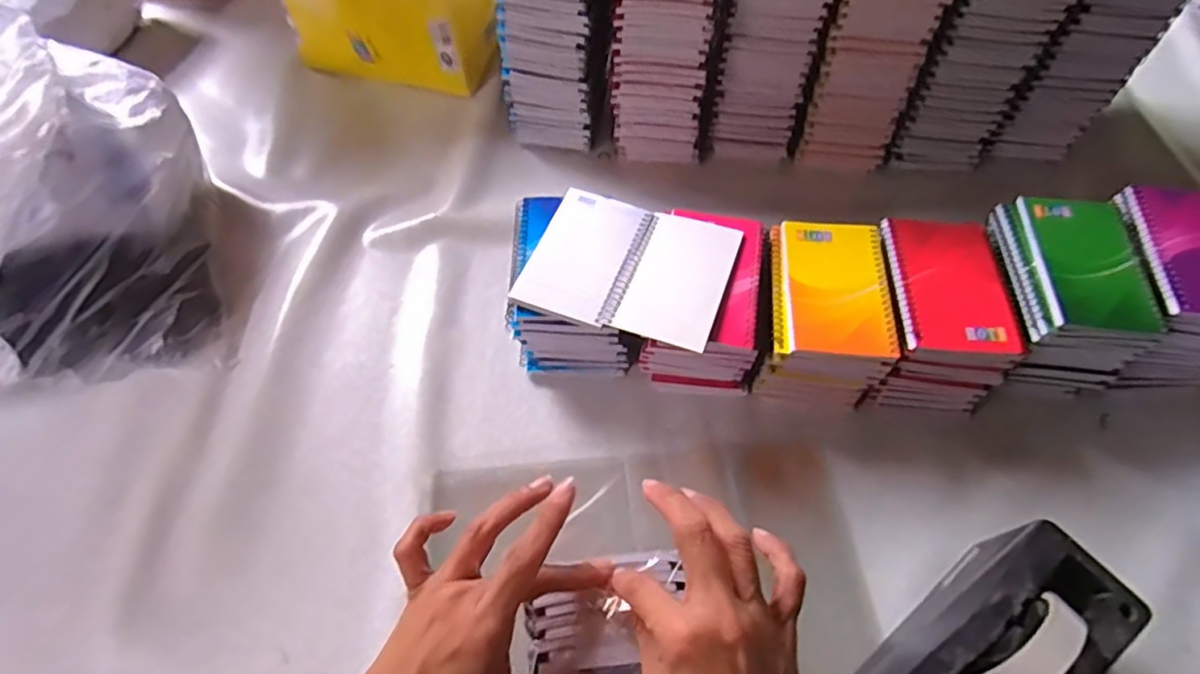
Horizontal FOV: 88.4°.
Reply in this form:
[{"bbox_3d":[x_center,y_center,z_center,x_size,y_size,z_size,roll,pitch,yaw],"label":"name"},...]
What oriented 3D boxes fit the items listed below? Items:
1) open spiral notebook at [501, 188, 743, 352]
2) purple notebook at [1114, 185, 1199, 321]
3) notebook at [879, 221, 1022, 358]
[{"bbox_3d":[0.026,-0.062,0.521,0.161,0.009,0.131,17,63,9],"label":"open spiral notebook"},{"bbox_3d":[0.484,-0.070,0.500,0.095,0.012,0.138,6,62,4],"label":"purple notebook"},{"bbox_3d":[0.286,-0.046,0.508,0.087,0.009,0.127,4,62,3],"label":"notebook"}]

